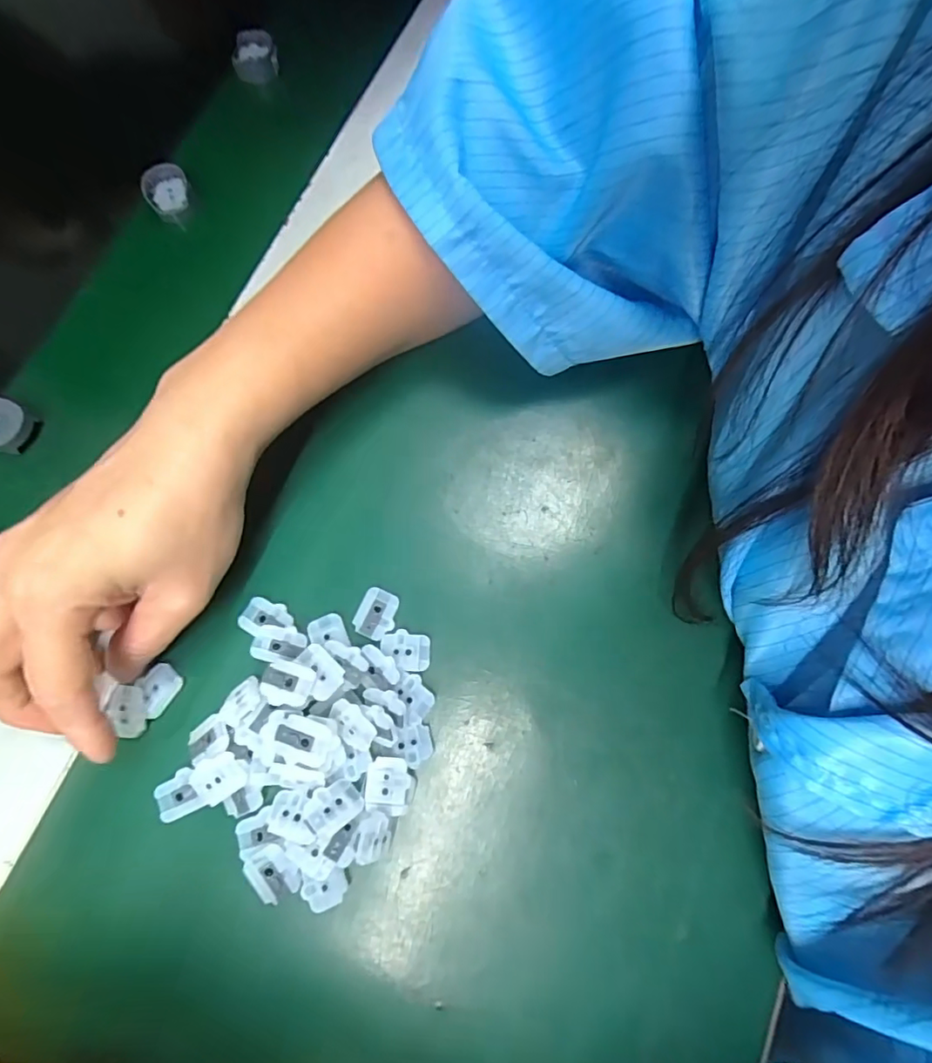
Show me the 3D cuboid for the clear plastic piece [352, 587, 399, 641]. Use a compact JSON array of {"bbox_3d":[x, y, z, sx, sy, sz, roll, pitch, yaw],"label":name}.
[{"bbox_3d":[-0.040,0.036,0.232,0.017,0.004,0.021,22,78,6],"label":"clear plastic piece"}]

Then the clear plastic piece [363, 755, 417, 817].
[{"bbox_3d":[-0.031,0.103,0.212,0.019,0.006,0.020,6,76,3],"label":"clear plastic piece"}]

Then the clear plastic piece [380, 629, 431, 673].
[{"bbox_3d":[-0.026,0.051,0.226,0.021,0.004,0.017,2,76,2],"label":"clear plastic piece"}]

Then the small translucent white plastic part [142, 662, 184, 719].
[{"bbox_3d":[-0.133,0.068,0.226,0.014,0.004,0.020,29,75,10],"label":"small translucent white plastic part"}]

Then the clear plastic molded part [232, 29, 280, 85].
[{"bbox_3d":[-0.131,-0.297,0.326,0.028,0.021,0.020,-9,76,-1],"label":"clear plastic molded part"}]

